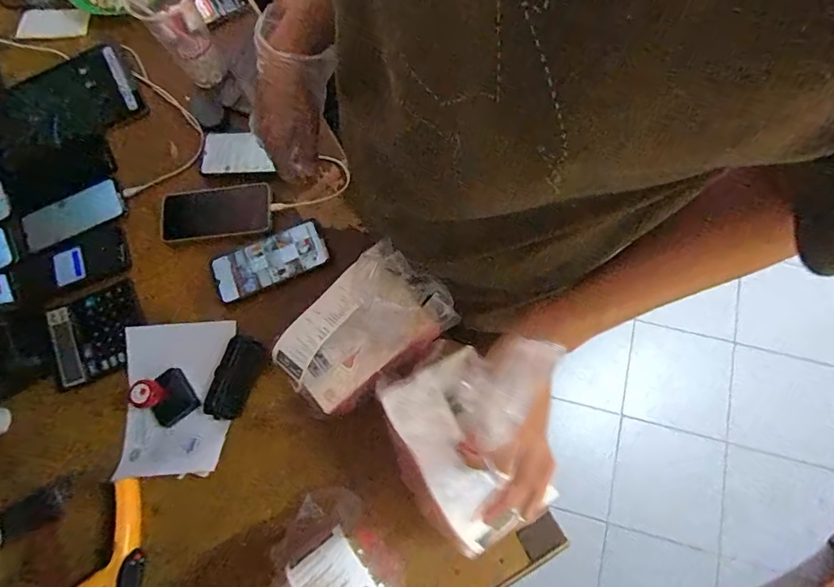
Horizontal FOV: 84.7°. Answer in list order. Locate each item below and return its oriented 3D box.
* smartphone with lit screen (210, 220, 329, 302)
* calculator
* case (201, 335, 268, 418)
[{"bbox_3d":[-0.219,-0.050,0.677,0.167,0.005,0.073,-23,75,-4],"label":"smartphone with lit screen"},{"bbox_3d":[-0.461,0.057,0.657,0.125,0.017,0.124,-24,75,-4],"label":"calculator"},{"bbox_3d":[-0.250,0.116,0.627,0.051,0.017,0.109,16,76,6],"label":"case"}]

